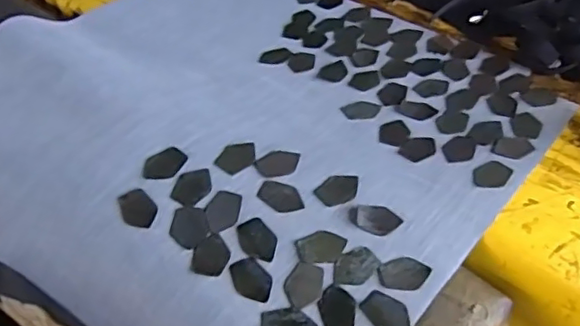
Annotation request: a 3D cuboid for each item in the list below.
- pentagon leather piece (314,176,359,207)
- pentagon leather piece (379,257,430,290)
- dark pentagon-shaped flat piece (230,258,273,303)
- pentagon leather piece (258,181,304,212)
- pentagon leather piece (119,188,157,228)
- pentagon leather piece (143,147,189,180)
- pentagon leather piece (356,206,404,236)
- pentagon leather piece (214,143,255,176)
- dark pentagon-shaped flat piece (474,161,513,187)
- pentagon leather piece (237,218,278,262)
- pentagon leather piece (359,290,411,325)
[{"bbox_3d":[0.058,0.030,0.706,0.055,0.004,0.039,-24,50,-21],"label":"pentagon leather piece"},{"bbox_3d":[0.123,0.118,0.641,0.054,0.004,0.036,-1,57,-1],"label":"pentagon leather piece"},{"bbox_3d":[-0.039,0.124,0.631,0.037,0.005,0.053,-21,49,-18],"label":"dark pentagon-shaped flat piece"},{"bbox_3d":[-0.010,0.039,0.696,0.053,0.004,0.037,19,53,9],"label":"pentagon leather piece"},{"bbox_3d":[-0.171,0.052,0.672,0.036,0.004,0.052,-29,60,-23],"label":"pentagon leather piece"},{"bbox_3d":[-0.149,0.002,0.711,0.038,0.004,0.052,34,60,19],"label":"pentagon leather piece"},{"bbox_3d":[0.100,0.065,0.677,0.049,0.006,0.037,9,47,10],"label":"pentagon leather piece"},{"bbox_3d":[-0.064,-0.008,0.724,0.039,0.004,0.054,17,49,17],"label":"pentagon leather piece"},{"bbox_3d":[0.250,0.014,0.741,0.038,0.004,0.050,31,54,27],"label":"dark pentagon-shaped flat piece"},{"bbox_3d":[-0.035,0.086,0.662,0.037,0.009,0.051,-30,52,-25],"label":"pentagon leather piece"},{"bbox_3d":[0.099,0.153,0.613,0.053,0.004,0.037,26,52,24],"label":"pentagon leather piece"}]

